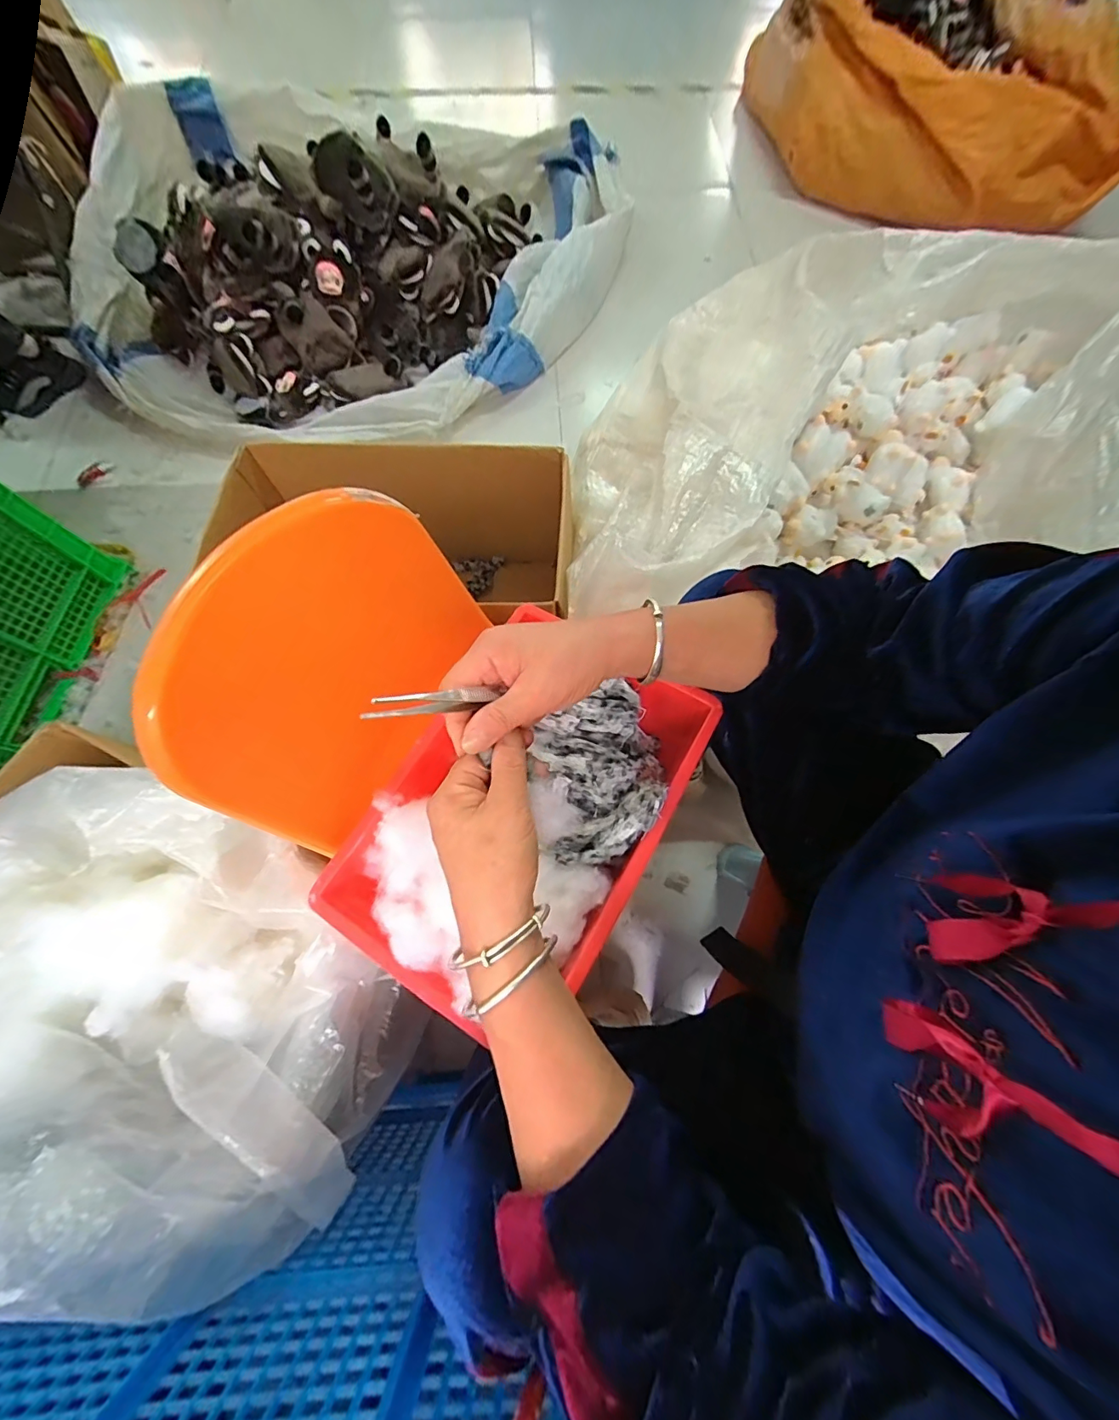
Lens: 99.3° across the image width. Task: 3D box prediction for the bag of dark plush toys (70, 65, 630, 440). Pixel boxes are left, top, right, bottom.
[{"bbox_3d":[-0.498,-1.078,1.119,1.252,0.266,0.914,2,71,0],"label":"bag of dark plush toys"}]

